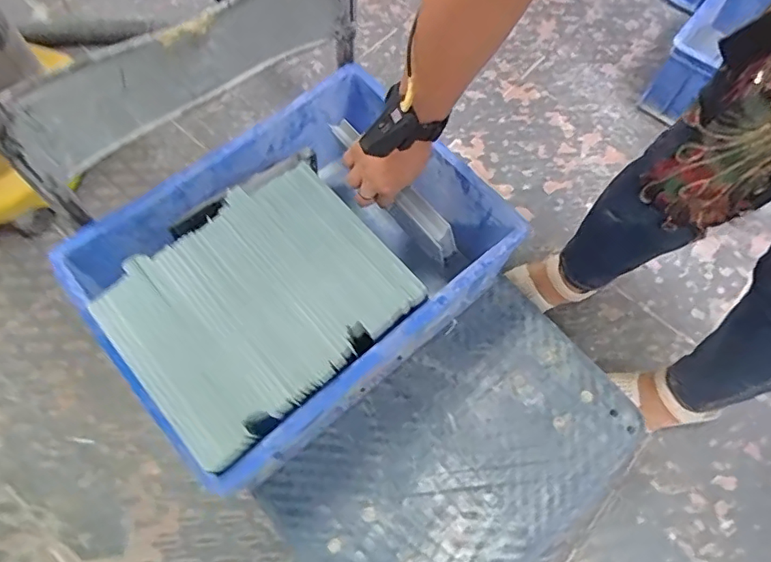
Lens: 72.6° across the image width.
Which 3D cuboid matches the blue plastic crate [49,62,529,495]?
[{"bbox_3d":[-0.109,-0.013,0.688,0.458,0.187,0.339,-39,76,-15],"label":"blue plastic crate"}]

